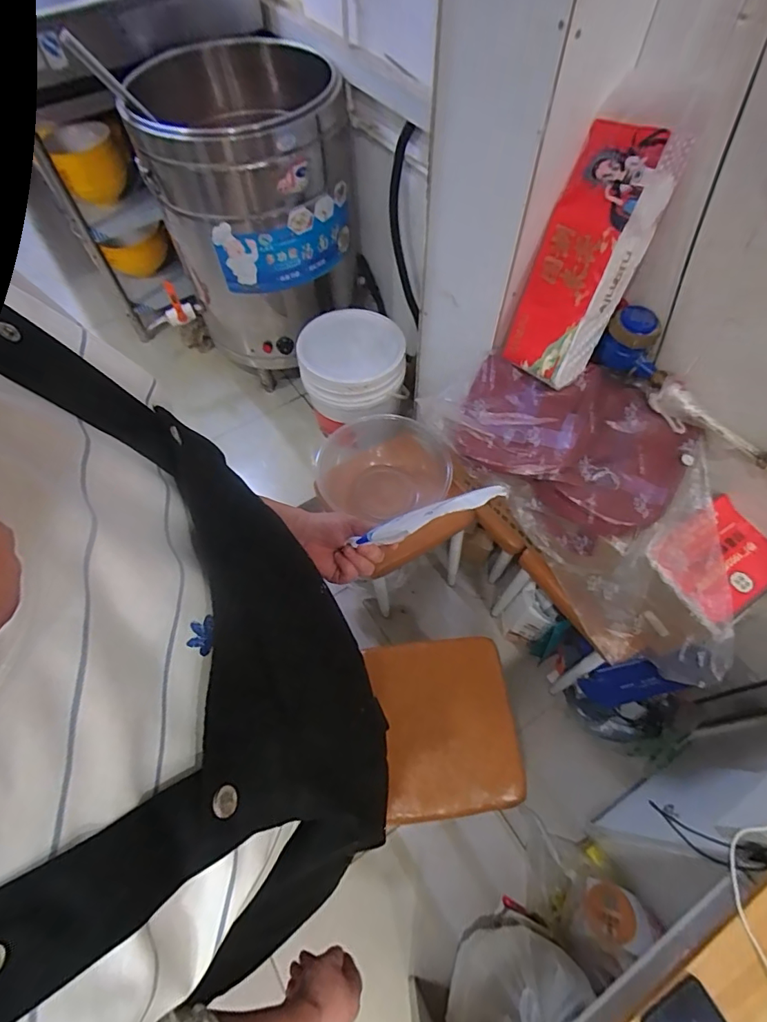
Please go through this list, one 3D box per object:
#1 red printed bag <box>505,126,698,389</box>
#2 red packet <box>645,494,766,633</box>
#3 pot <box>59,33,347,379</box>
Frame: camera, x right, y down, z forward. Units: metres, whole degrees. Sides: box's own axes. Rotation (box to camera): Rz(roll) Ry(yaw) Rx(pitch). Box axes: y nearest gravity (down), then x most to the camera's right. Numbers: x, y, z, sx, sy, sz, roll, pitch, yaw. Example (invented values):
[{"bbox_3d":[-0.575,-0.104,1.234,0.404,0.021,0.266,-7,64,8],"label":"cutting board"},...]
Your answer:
[{"bbox_3d":[0.324,-0.398,0.795,0.152,0.374,0.085,32,45,17],"label":"red printed bag"},{"bbox_3d":[0.593,0.087,0.853,0.221,0.031,0.170,-29,69,-19],"label":"red packet"},{"bbox_3d":[-0.370,-0.841,1.397,0.480,0.646,0.504,0,61,1],"label":"pot"}]

